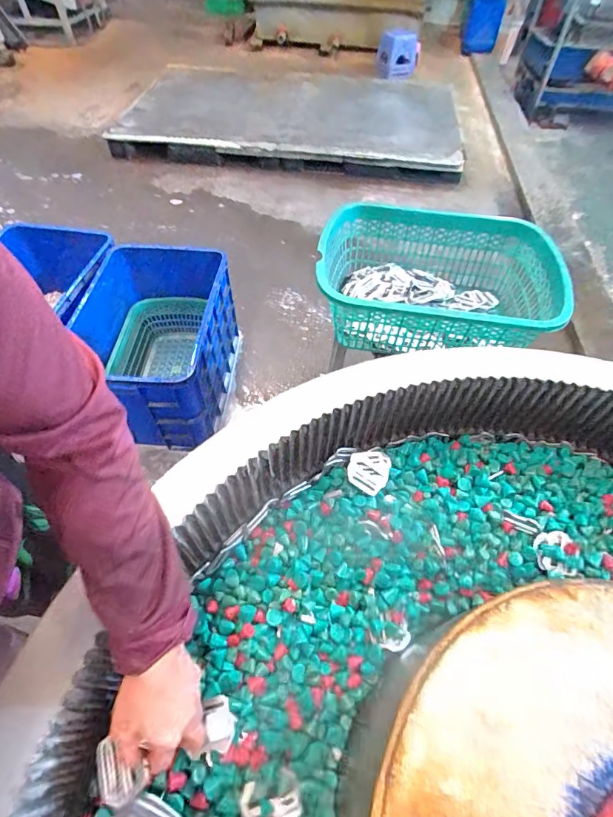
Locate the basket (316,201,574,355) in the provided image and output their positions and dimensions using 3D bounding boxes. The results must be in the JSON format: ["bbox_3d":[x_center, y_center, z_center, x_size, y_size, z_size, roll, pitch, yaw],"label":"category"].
[{"bbox_3d":[0.248,-0.251,0.853,0.444,0.160,0.343,11,55,6],"label":"basket"}]

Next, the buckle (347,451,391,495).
[{"bbox_3d":[0.092,0.093,0.623,0.060,0.006,0.069,15,55,9],"label":"buckle"}]

